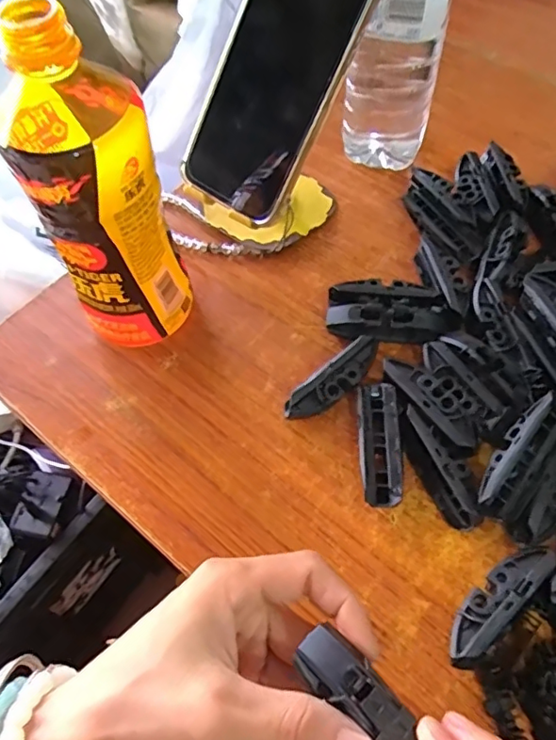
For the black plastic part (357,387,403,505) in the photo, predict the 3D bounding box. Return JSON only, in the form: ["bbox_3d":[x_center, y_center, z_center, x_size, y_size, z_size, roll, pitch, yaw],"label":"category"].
[{"bbox_3d":[0.057,0.041,0.317,0.022,0.020,0.071,-1,58,4],"label":"black plastic part"}]

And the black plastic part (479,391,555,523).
[{"bbox_3d":[0.127,0.043,0.287,0.024,0.013,0.070,34,83,22],"label":"black plastic part"}]

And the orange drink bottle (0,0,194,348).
[{"bbox_3d":[-0.096,-0.092,0.309,0.068,0.187,0.073,-27,60,-12],"label":"orange drink bottle"}]

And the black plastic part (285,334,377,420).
[{"bbox_3d":[0.034,0.008,0.335,0.070,0.024,0.016,-38,63,-18],"label":"black plastic part"}]

